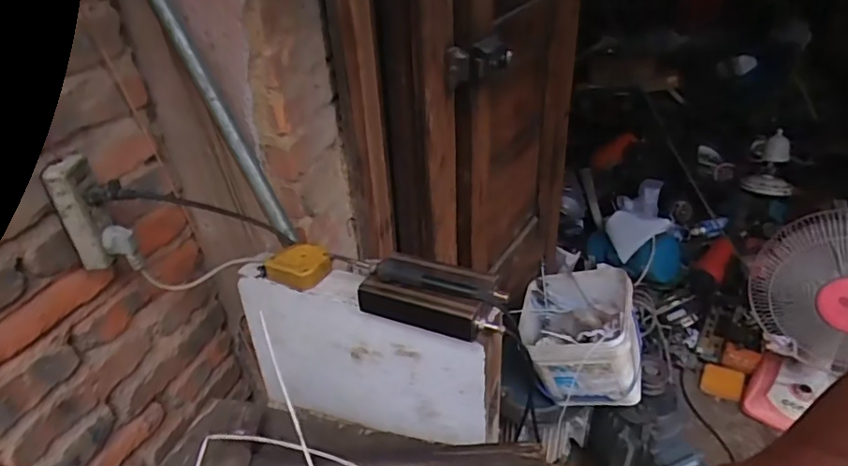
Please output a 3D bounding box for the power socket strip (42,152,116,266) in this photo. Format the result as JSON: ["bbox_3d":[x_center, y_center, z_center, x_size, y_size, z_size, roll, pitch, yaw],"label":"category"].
[{"bbox_3d":[-0.395,-0.024,0.635,0.040,0.125,0.047,-14,35,-15],"label":"power socket strip"}]

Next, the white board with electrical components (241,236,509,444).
[{"bbox_3d":[-0.070,0.144,0.734,0.350,0.274,0.071,12,37,22],"label":"white board with electrical components"}]

